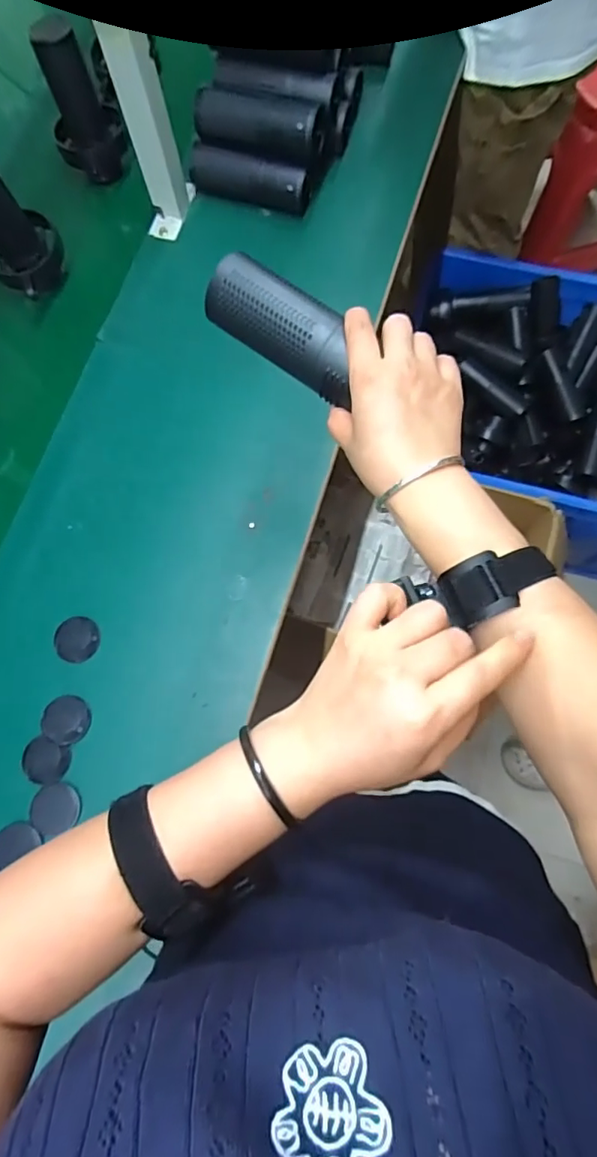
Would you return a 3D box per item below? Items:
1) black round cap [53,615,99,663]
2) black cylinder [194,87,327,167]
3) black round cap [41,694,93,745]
[{"bbox_3d":[-0.249,0.068,0.599,0.049,0.008,0.049,0,75,2],"label":"black round cap"},{"bbox_3d":[-0.051,-0.583,0.683,0.169,0.050,0.059,14,76,6],"label":"black cylinder"},{"bbox_3d":[-0.250,0.152,0.574,0.048,0.009,0.049,0,75,2],"label":"black round cap"}]

